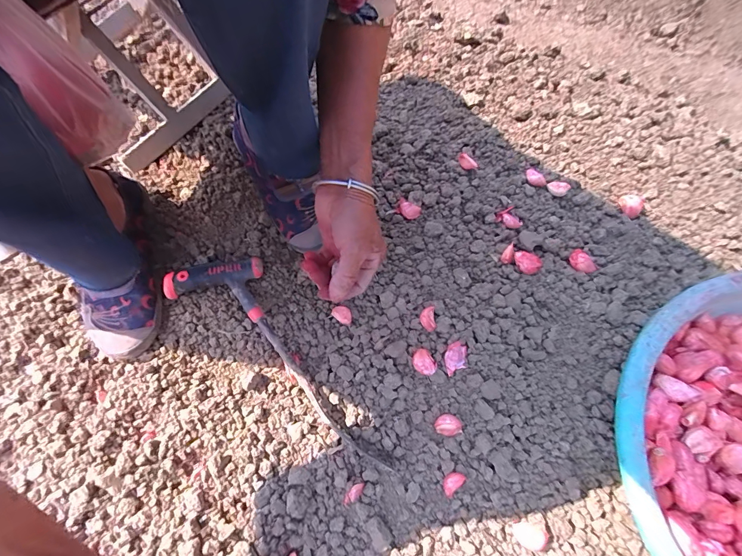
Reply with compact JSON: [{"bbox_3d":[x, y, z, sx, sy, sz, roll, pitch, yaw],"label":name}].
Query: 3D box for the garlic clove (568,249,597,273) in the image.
[{"bbox_3d":[0.263,-0.021,0.459,0.020,0.018,0.034,-16,69,-5],"label":"garlic clove"}]

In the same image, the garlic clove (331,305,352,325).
[{"bbox_3d":[-0.037,0.045,0.456,0.026,0.011,0.019,17,70,8],"label":"garlic clove"}]

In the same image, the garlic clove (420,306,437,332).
[{"bbox_3d":[0.069,0.050,0.448,0.019,0.013,0.030,-5,69,0],"label":"garlic clove"}]

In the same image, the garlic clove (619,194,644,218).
[{"bbox_3d":[0.345,-0.097,0.489,0.033,0.013,0.030,-1,69,2],"label":"garlic clove"}]

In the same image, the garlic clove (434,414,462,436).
[{"bbox_3d":[0.086,0.162,0.405,0.029,0.009,0.021,11,70,6],"label":"garlic clove"}]

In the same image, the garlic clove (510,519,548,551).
[{"bbox_3d":[0.155,0.252,0.359,0.031,0.011,0.022,11,69,6],"label":"garlic clove"}]

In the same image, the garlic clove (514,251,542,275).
[{"bbox_3d":[0.191,-0.018,0.455,0.033,0.027,0.017,42,75,16],"label":"garlic clove"}]

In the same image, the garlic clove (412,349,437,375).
[{"bbox_3d":[0.062,0.098,0.426,0.024,0.015,0.030,-26,70,-8],"label":"garlic clove"}]

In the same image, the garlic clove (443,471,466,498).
[{"bbox_3d":[0.083,0.211,0.379,0.017,0.013,0.025,40,75,15],"label":"garlic clove"}]

